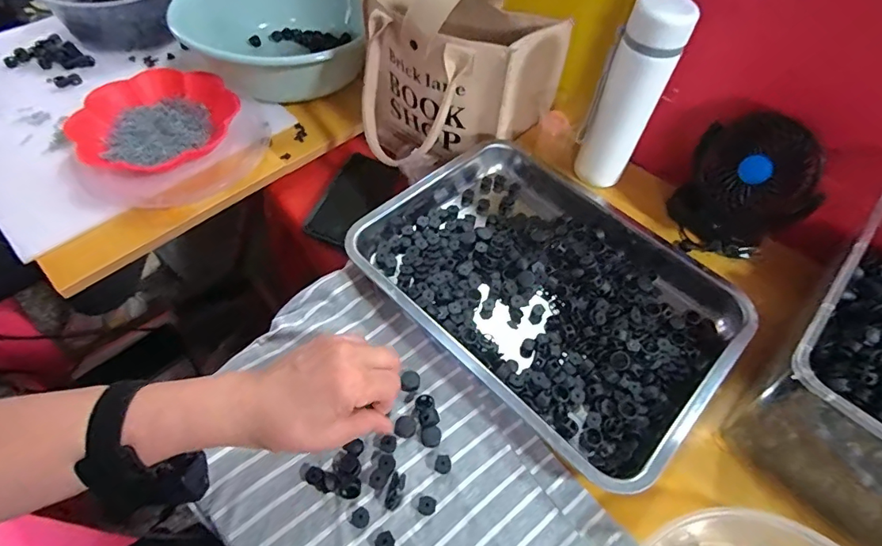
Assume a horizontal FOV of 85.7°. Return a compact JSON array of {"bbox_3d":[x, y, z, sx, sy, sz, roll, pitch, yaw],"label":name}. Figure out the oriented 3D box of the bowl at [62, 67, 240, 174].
[{"bbox_3d":[-0.373,-0.201,0.643,0.197,0.045,0.186,1,55,-1],"label":"bowl"}]

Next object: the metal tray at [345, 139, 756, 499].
[{"bbox_3d":[0.116,-0.005,0.489,0.346,0.038,0.296,39,63,22],"label":"metal tray"}]

